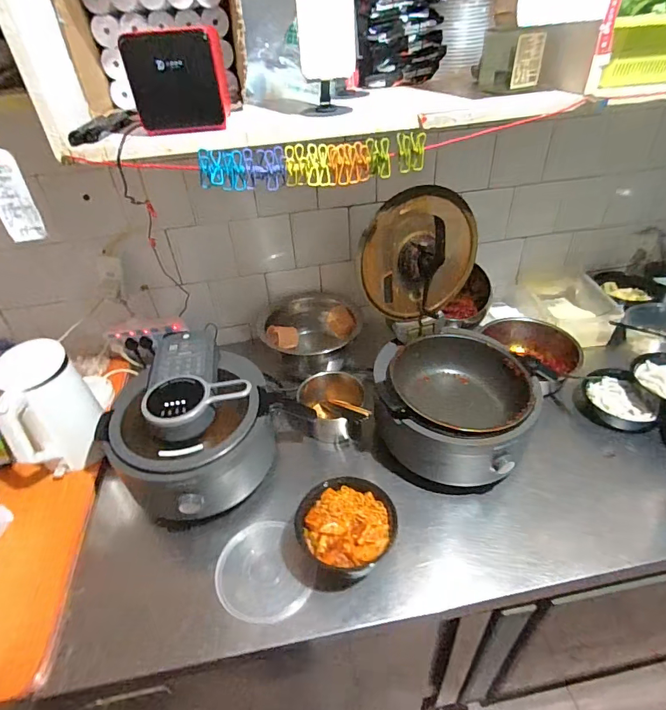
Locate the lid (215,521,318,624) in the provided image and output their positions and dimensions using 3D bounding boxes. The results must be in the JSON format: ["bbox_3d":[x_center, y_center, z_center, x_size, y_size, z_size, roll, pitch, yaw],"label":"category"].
[{"bbox_3d":[-0.123,0.381,0.760,0.153,0.009,0.169,-30,55,-19],"label":"lid"}]

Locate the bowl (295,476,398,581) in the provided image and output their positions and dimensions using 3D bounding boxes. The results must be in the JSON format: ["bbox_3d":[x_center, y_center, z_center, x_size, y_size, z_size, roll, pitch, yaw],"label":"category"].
[{"bbox_3d":[0.025,0.310,0.764,0.165,0.092,0.160,-3,38,2],"label":"bowl"}]

